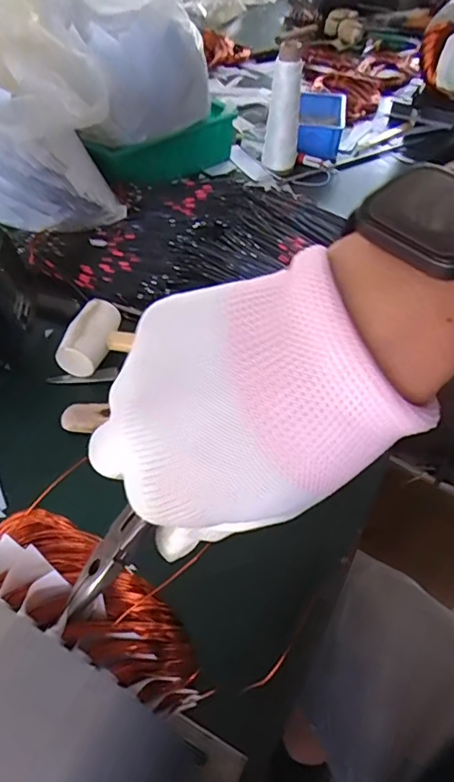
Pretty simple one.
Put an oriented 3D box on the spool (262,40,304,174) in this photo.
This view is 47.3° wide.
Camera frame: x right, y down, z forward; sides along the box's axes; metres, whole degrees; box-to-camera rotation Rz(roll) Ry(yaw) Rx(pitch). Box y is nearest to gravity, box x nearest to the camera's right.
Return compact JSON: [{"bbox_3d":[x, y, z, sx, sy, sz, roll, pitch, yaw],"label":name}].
[{"bbox_3d":[0.087,-0.423,0.788,0.053,0.174,0.046,3,49,0],"label":"spool"}]

